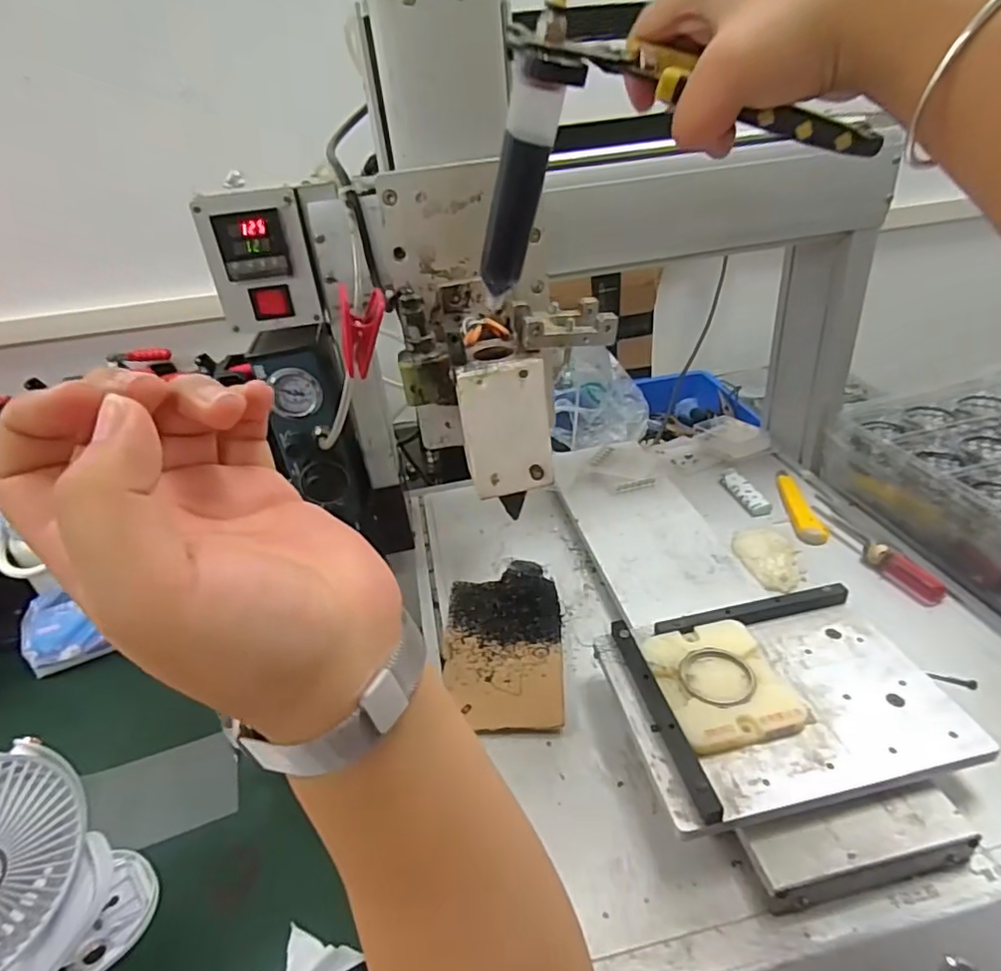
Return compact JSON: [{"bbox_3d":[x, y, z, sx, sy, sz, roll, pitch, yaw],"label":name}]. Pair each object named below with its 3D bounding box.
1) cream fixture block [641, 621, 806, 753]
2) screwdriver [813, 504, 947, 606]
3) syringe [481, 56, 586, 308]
[{"bbox_3d":[0.146,0.129,0.397,0.081,0.007,0.091,-7,31,-5],"label":"cream fixture block"},{"bbox_3d":[0.341,0.053,0.549,0.026,0.017,0.143,-10,32,-7],"label":"screwdriver"},{"bbox_3d":[0.009,-0.153,0.315,0.031,0.125,0.027,42,51,21],"label":"syringe"}]

